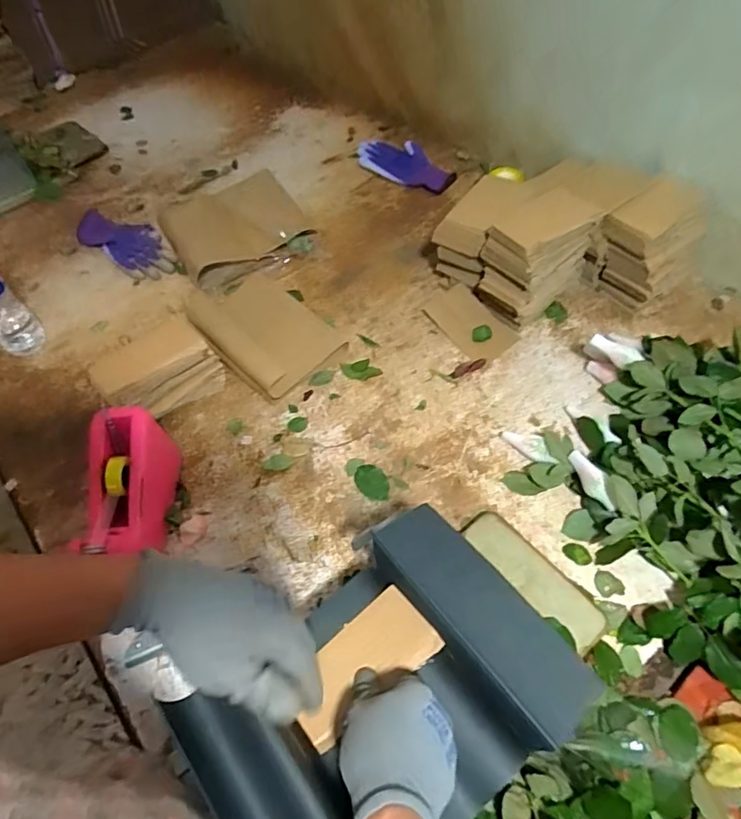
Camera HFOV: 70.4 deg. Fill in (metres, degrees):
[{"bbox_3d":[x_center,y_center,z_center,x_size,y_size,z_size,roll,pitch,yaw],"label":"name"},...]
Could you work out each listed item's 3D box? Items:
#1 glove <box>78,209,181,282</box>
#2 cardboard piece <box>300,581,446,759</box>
[{"bbox_3d":[-0.424,-0.294,0.928,0.202,0.040,0.095,31,63,21],"label":"glove"},{"bbox_3d":[-0.006,0.231,0.473,0.139,0.005,0.072,-38,63,-22],"label":"cardboard piece"}]

